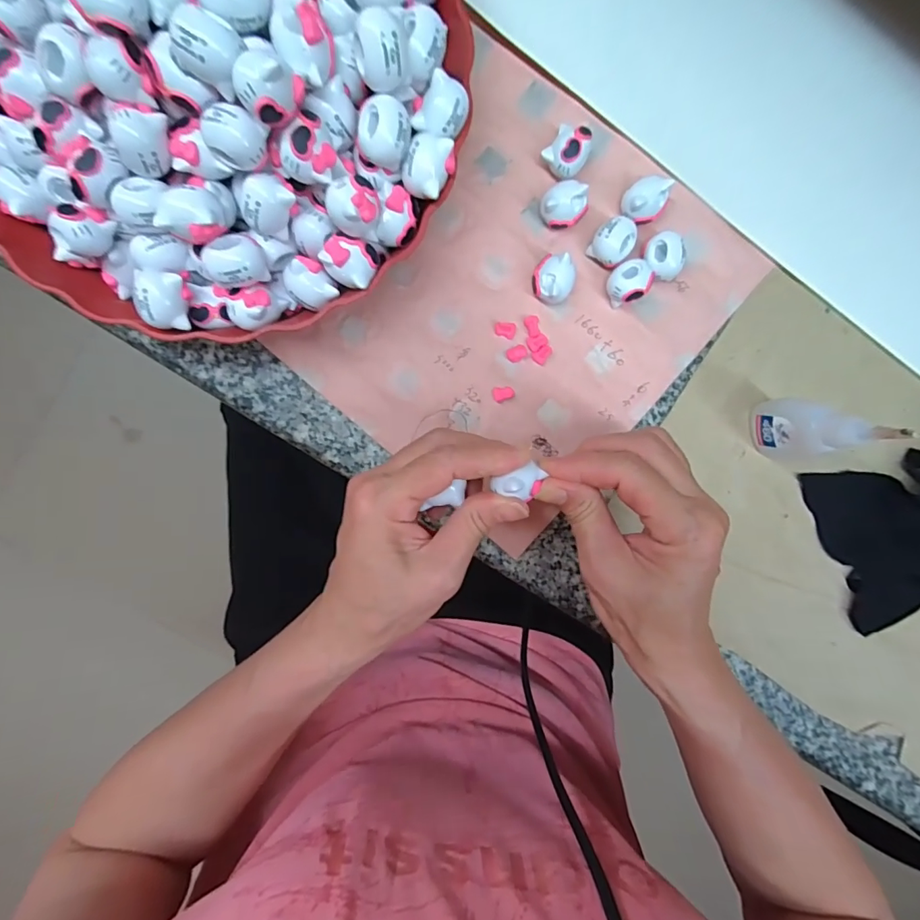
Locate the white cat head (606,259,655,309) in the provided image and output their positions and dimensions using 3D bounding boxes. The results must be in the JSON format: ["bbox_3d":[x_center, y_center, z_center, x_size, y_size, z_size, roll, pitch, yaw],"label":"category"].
[{"bbox_3d":[0.097,-0.103,0.276,0.028,0.020,0.022,-36,97,0],"label":"white cat head"}]

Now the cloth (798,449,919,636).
[{"bbox_3d":[0.282,0.048,0.300,0.090,0.025,0.102,-21,97,-1],"label":"cloth"}]

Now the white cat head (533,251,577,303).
[{"bbox_3d":[0.053,-0.103,0.274,0.024,0.020,0.024,0,96,-4],"label":"white cat head"}]

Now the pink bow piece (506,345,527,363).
[{"bbox_3d":[0.034,-0.064,0.283,0.012,0.004,0.009,-28,97,-1],"label":"pink bow piece"}]

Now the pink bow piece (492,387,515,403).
[{"bbox_3d":[0.026,-0.039,0.285,0.013,0.005,0.009,-4,96,-3],"label":"pink bow piece"}]

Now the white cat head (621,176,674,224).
[{"bbox_3d":[0.106,-0.148,0.271,0.025,0.020,0.022,-34,97,0],"label":"white cat head"}]

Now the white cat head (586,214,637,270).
[{"bbox_3d":[0.089,-0.126,0.274,0.023,0.018,0.024,0,96,-4],"label":"white cat head"}]

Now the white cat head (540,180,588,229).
[{"bbox_3d":[0.058,-0.144,0.271,0.027,0.021,0.020,1,96,-4],"label":"white cat head"}]

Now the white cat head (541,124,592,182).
[{"bbox_3d":[0.060,-0.172,0.267,0.022,0.022,0.028,37,92,-6],"label":"white cat head"}]

